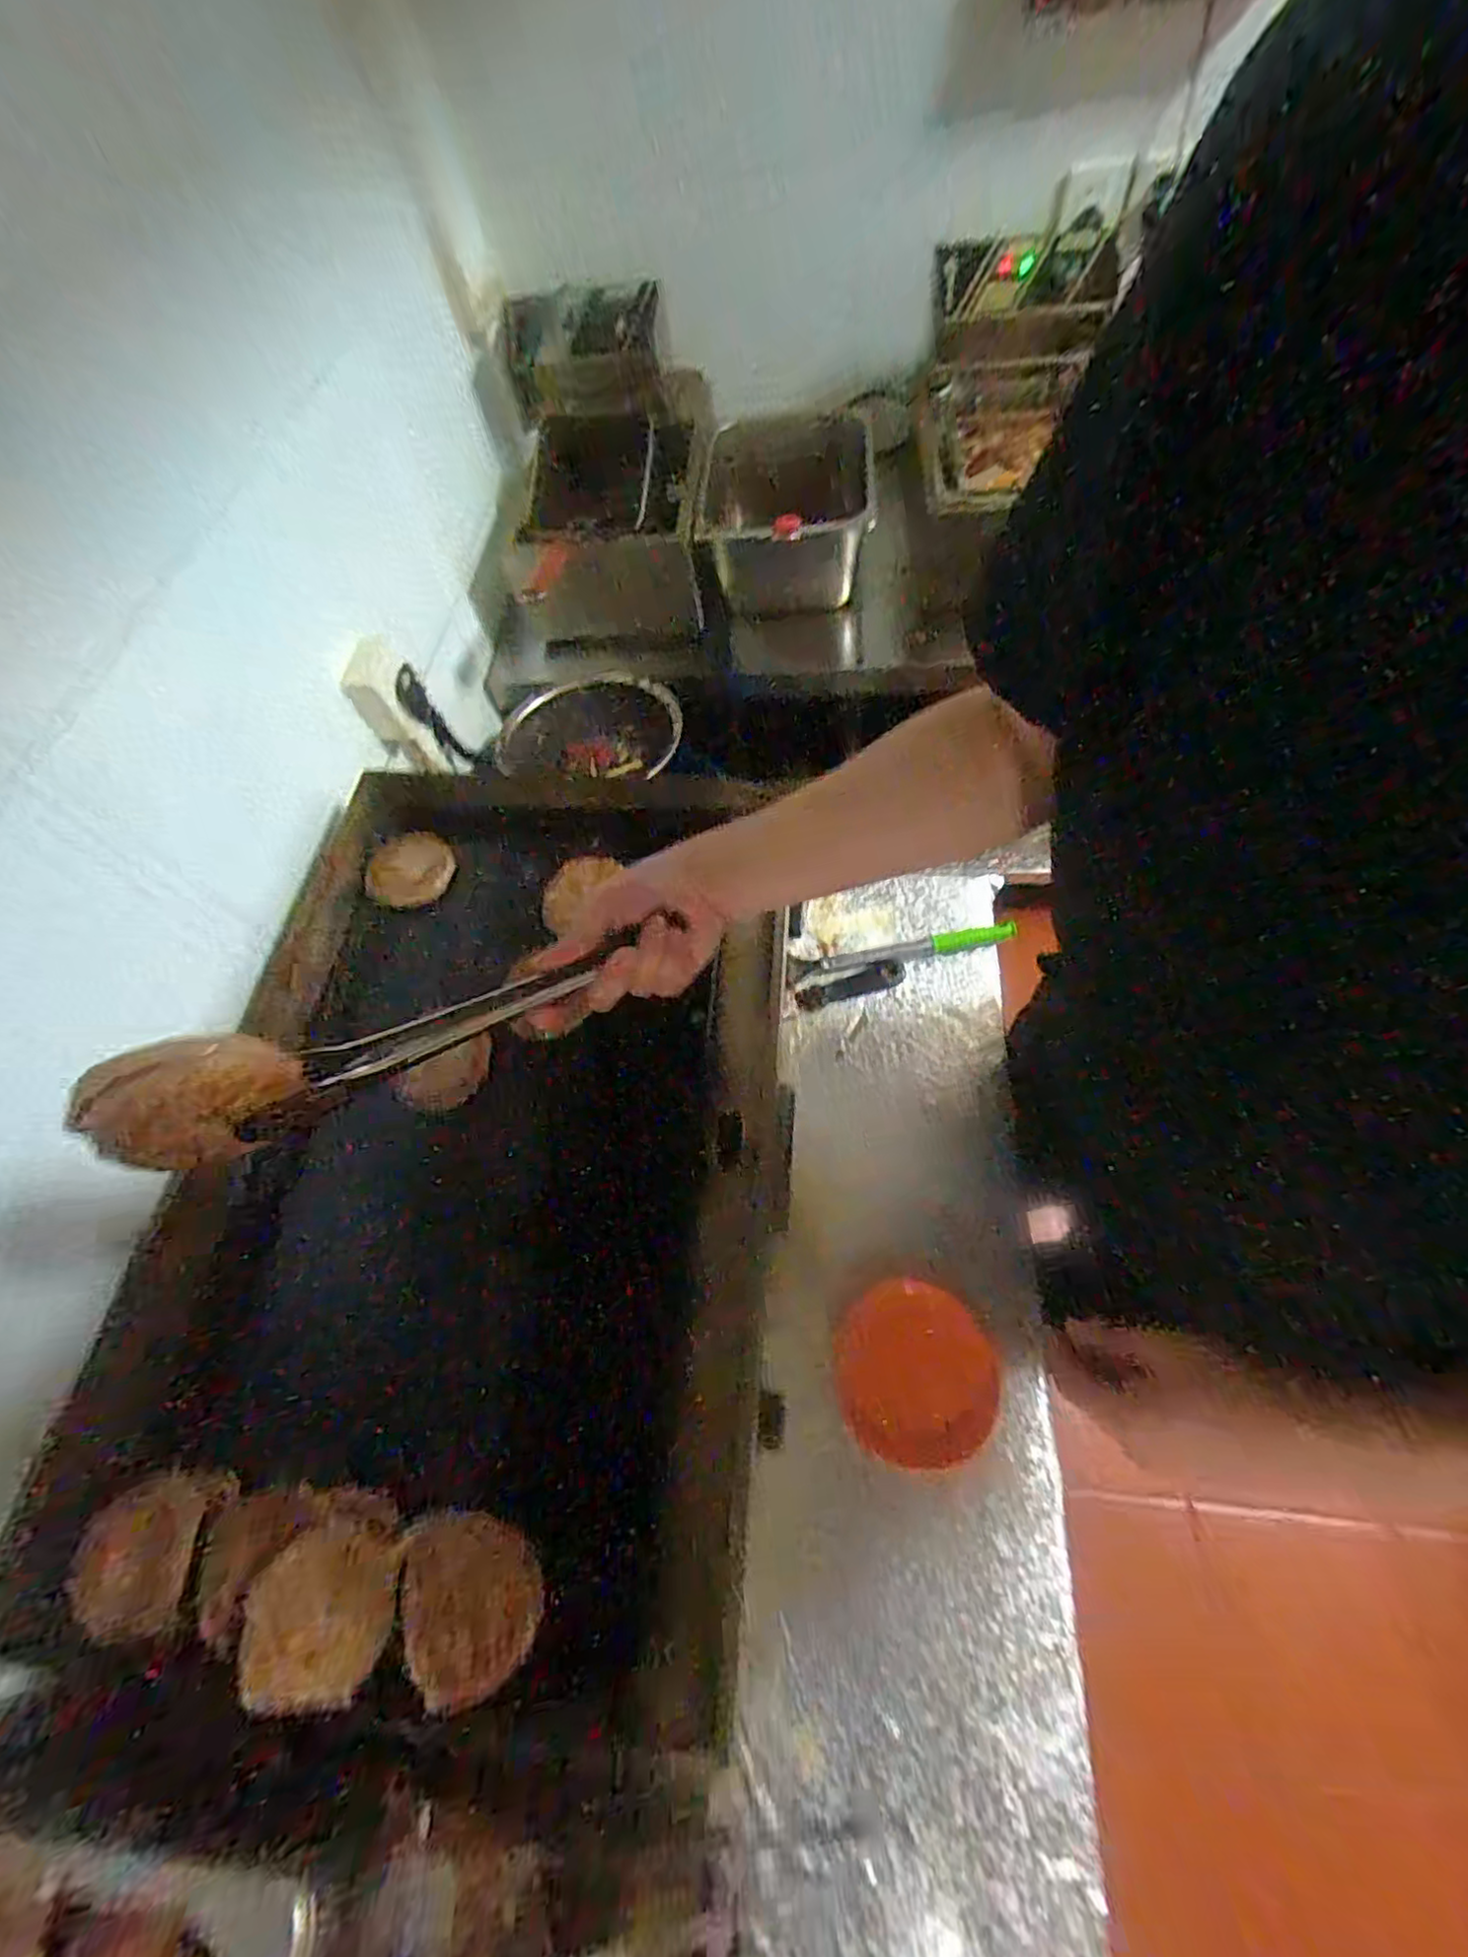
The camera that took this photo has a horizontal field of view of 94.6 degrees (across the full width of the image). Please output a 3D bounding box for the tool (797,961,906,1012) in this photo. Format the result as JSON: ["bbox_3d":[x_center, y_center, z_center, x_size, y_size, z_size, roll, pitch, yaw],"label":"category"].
[{"bbox_3d":[0.139,0.008,0.811,0.133,0.021,0.029,-18,62,-3],"label":"tool"}]

